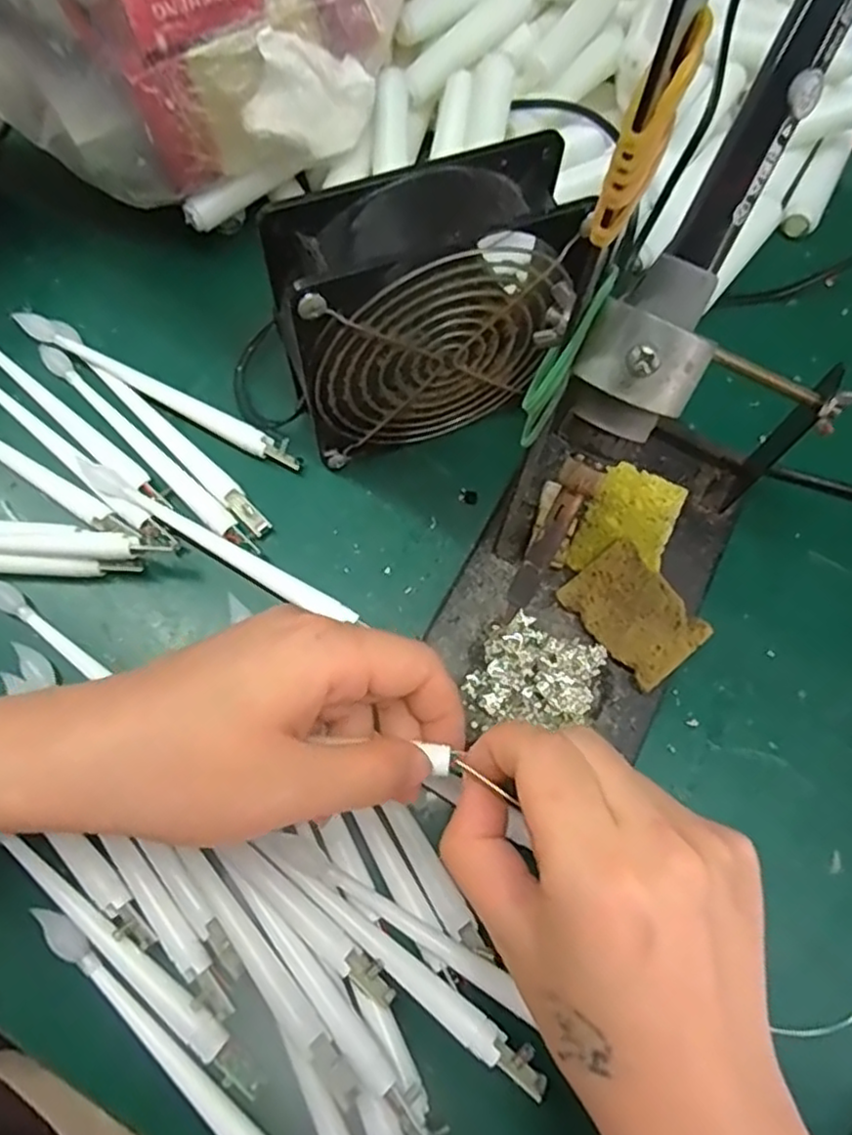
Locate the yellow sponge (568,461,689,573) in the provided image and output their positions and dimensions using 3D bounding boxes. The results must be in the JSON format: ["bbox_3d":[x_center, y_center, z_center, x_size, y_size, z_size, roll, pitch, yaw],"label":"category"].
[{"bbox_3d":[0.091,-0.018,0.310,0.038,0.006,0.057,26,72,7],"label":"yellow sponge"}]

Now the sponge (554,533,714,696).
[{"bbox_3d":[0.089,0.020,0.294,0.039,0.013,0.055,-37,76,-13],"label":"sponge"}]

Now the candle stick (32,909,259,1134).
[{"bbox_3d":[-0.083,0.179,0.239,0.157,0.008,0.011,40,74,11],"label":"candle stick"}]

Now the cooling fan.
[{"bbox_3d":[-0.003,-0.099,0.285,0.110,0.124,0.044,-16,72,-8],"label":"cooling fan"}]

